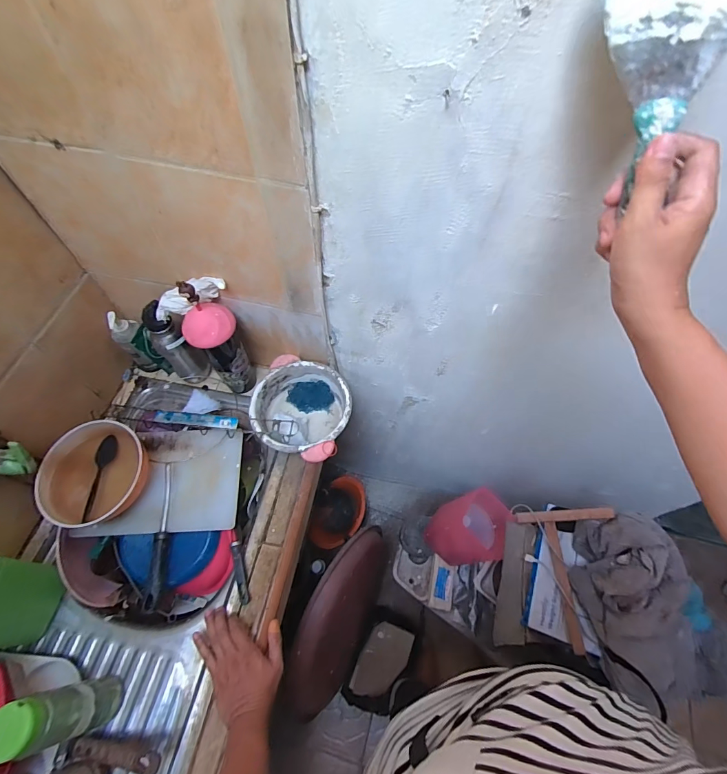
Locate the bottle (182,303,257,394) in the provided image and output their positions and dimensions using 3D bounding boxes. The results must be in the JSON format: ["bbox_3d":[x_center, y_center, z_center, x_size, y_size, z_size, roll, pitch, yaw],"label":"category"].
[{"bbox_3d":[-0.279,-0.062,0.789,0.085,0.253,0.081,0,60,0],"label":"bottle"}]

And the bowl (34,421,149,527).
[{"bbox_3d":[-0.495,0.161,0.729,0.166,0.083,0.175,0,60,0],"label":"bowl"}]

